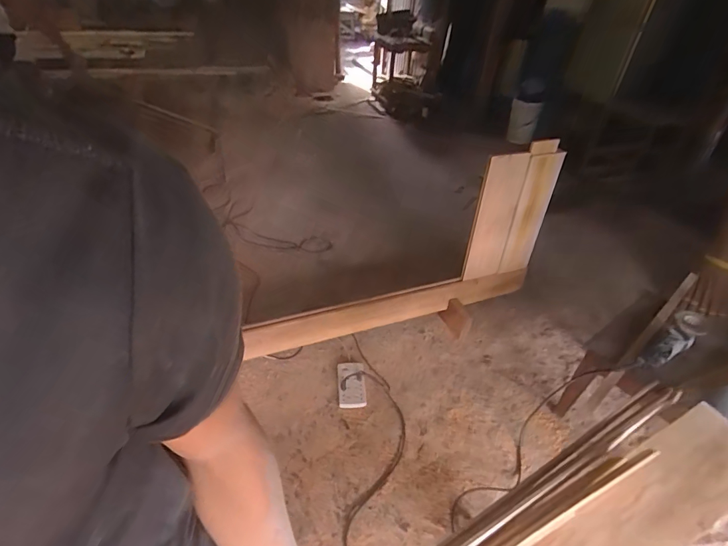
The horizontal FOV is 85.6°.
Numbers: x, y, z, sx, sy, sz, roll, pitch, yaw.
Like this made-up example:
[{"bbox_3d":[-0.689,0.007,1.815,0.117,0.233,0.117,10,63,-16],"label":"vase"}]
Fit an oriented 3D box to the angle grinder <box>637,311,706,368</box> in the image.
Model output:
[{"bbox_3d":[0.983,0.215,1.253,0.275,0.095,0.080,-35,50,-8],"label":"angle grinder"}]

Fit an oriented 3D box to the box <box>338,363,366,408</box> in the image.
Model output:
[{"bbox_3d":[-0.053,0.470,1.653,0.108,0.054,0.192,-1,40,-6],"label":"box"}]

